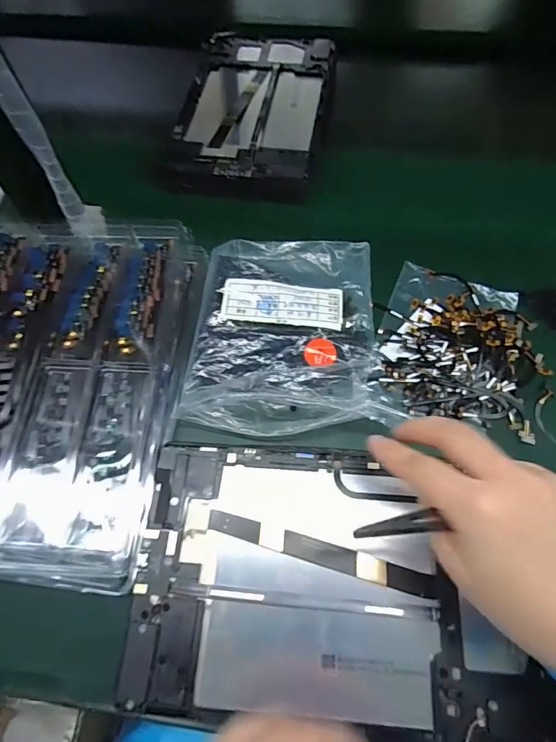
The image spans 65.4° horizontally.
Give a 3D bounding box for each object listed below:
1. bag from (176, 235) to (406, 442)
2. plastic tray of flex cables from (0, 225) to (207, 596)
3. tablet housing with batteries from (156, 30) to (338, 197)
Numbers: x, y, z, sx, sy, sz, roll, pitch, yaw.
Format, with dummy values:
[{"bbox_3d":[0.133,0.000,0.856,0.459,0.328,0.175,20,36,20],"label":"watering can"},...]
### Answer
[{"bbox_3d":[0.003,-0.035,0.351,0.152,0.027,0.180,-1,64,0],"label":"bag"},{"bbox_3d":[-0.187,-0.003,0.316,0.225,0.019,0.268,6,64,3],"label":"plastic tray of flex cables"},{"bbox_3d":[-0.027,-0.278,0.462,0.147,0.008,0.257,8,65,6],"label":"tablet housing with batteries"}]

